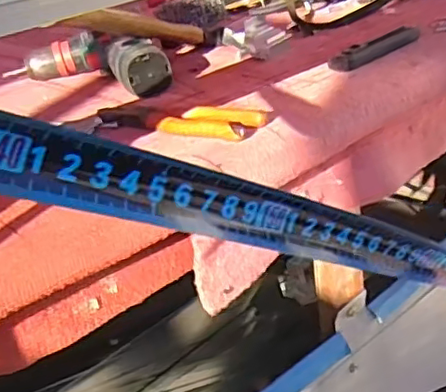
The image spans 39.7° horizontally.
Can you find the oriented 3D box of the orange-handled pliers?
[{"bbox_3d":[-0.046,-0.068,0.541,0.164,0.014,0.047,10,27,29],"label":"orange-handled pliers"}]

